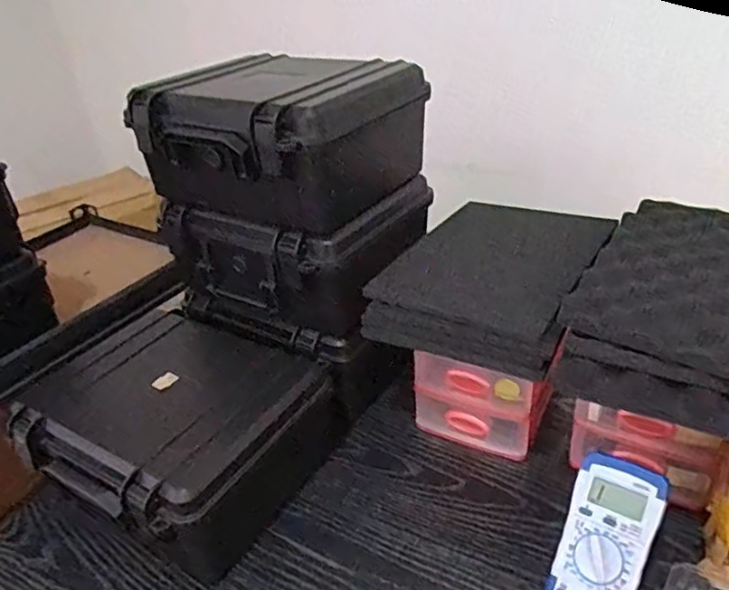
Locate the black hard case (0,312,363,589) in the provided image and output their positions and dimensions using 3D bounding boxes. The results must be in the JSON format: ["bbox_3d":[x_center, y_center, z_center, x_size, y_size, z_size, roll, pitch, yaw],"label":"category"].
[{"bbox_3d":[-0.173,0.148,0.628,0.243,0.127,0.241,13,36,27],"label":"black hard case"}]

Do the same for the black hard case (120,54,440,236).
[{"bbox_3d":[-0.089,-0.173,0.653,0.233,0.121,0.210,19,39,34],"label":"black hard case"}]

